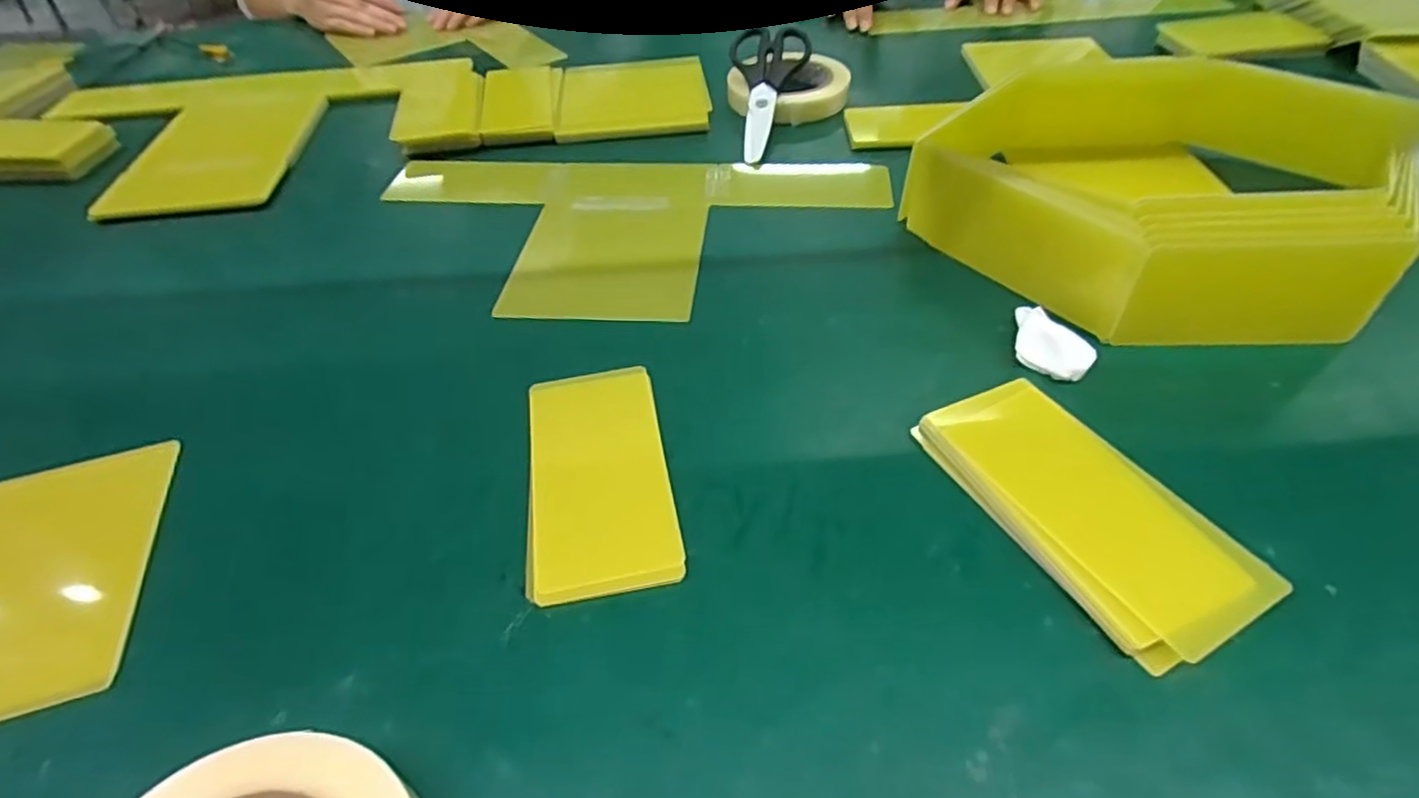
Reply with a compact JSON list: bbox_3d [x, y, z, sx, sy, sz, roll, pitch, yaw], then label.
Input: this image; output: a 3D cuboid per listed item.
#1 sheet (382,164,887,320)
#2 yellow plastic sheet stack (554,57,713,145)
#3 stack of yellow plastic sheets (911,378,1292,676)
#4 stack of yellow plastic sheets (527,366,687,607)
[{"bbox_3d":[-0.067,-0.128,0.516,0.400,0.007,0.204,2,46,5],"label":"sheet"},{"bbox_3d":[-0.074,-0.294,0.661,0.140,0.016,0.135,-6,46,-4],"label":"yellow plastic sheet stack"},{"bbox_3d":[0.173,0.048,0.322,0.074,0.019,0.151,-24,50,-20],"label":"stack of yellow plastic sheets"},{"bbox_3d":[-0.057,0.037,0.352,0.071,0.007,0.138,-8,46,-6],"label":"stack of yellow plastic sheets"}]

